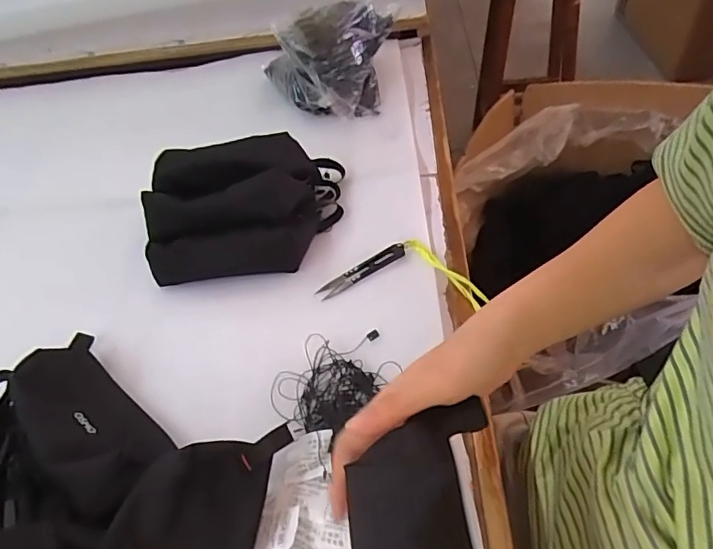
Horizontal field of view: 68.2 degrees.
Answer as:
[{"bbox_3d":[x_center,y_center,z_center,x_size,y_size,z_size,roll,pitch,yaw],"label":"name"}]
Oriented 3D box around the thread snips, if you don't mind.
[{"bbox_3d":[0.006,-0.005,0.537,0.102,0.012,0.021,-29,54,-18],"label":"thread snips"}]

